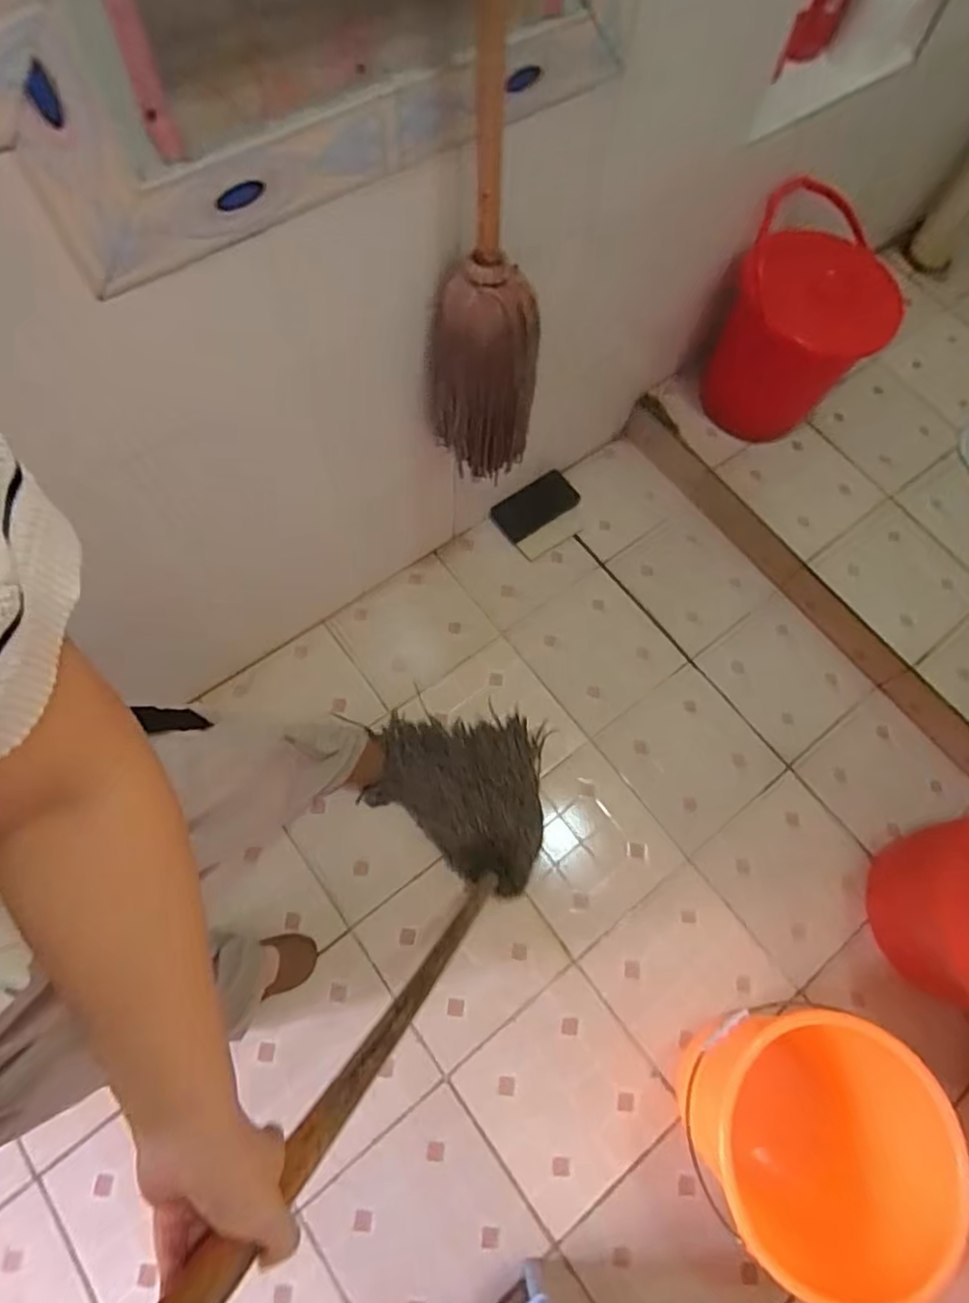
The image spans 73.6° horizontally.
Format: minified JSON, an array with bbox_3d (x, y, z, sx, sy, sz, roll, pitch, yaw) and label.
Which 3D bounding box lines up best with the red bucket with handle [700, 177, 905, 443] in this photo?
[{"bbox_3d":[0.651,-0.676,1.368,0.288,0.358,0.273,12,69,2],"label":"red bucket with handle"}]

